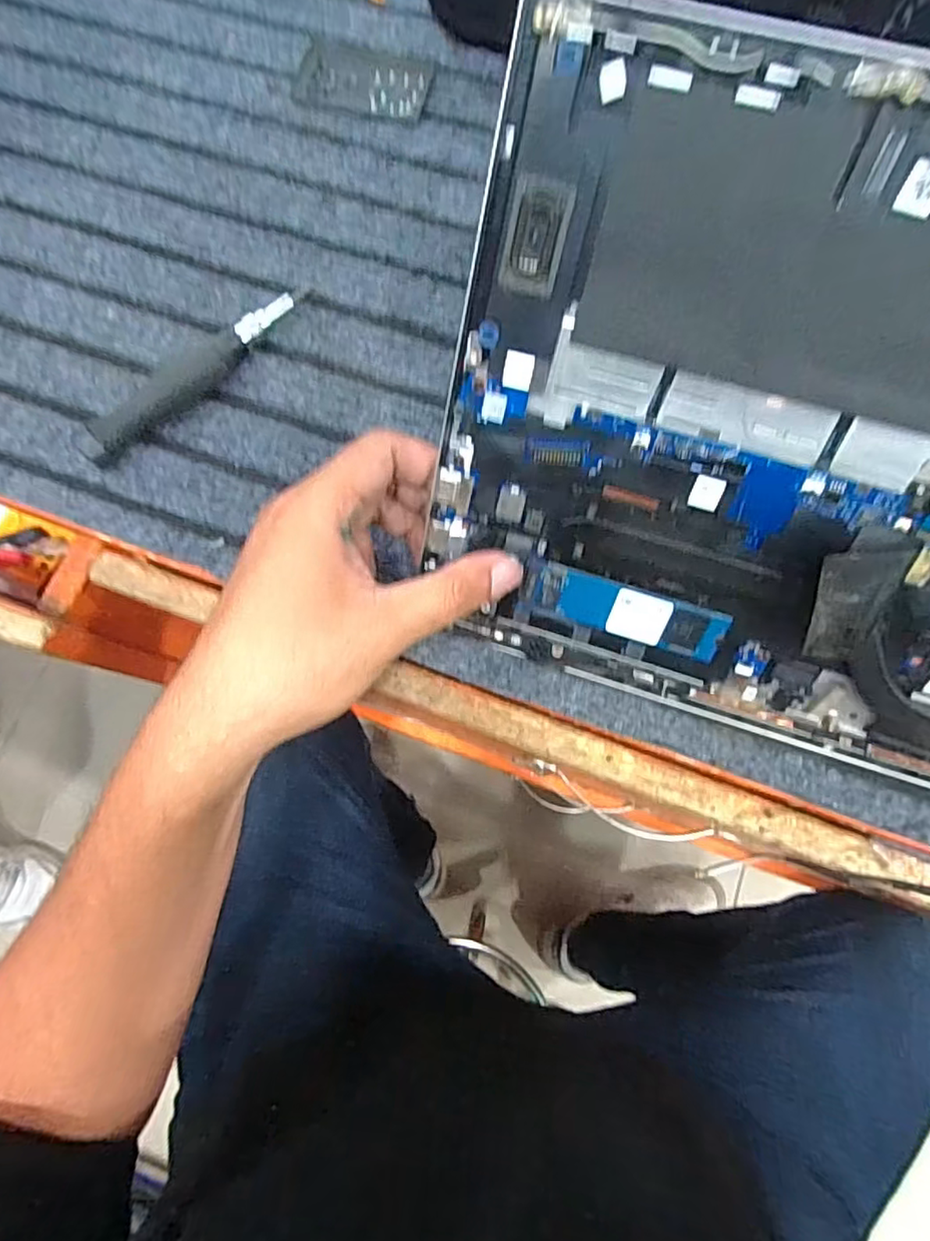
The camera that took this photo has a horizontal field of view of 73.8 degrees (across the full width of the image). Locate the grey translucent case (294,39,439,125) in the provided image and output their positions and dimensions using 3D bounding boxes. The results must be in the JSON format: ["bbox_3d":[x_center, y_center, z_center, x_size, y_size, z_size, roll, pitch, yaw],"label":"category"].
[{"bbox_3d":[-0.061,-0.323,0.371,0.081,0.004,0.048,14,78,5],"label":"grey translucent case"}]

